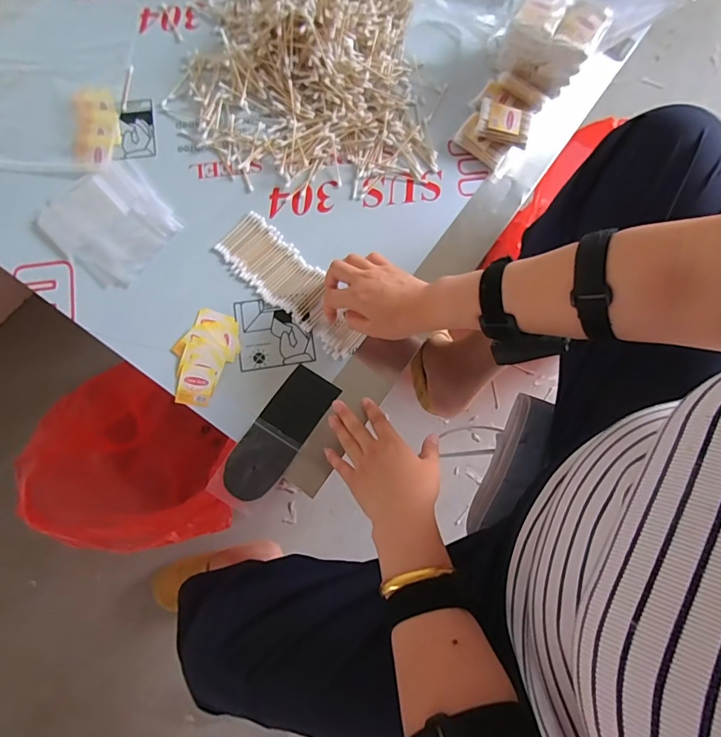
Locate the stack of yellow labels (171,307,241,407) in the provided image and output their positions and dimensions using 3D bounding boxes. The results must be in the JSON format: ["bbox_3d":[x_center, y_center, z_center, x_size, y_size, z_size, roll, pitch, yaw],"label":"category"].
[{"bbox_3d":[-0.190,-0.015,0.526,0.066,0.004,0.114,26,78,3],"label":"stack of yellow labels"}]

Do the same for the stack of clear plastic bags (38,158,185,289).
[{"bbox_3d":[-0.315,-0.185,0.551,0.144,0.013,0.131,44,79,6],"label":"stack of clear plastic bags"}]

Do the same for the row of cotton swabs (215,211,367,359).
[{"bbox_3d":[-0.087,-0.104,0.557,0.075,0.005,0.222,-41,83,-9],"label":"row of cotton swabs"}]

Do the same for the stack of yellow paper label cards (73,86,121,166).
[{"bbox_3d":[-0.350,-0.319,0.579,0.055,0.007,0.121,-10,78,-5],"label":"stack of yellow paper label cards"}]

